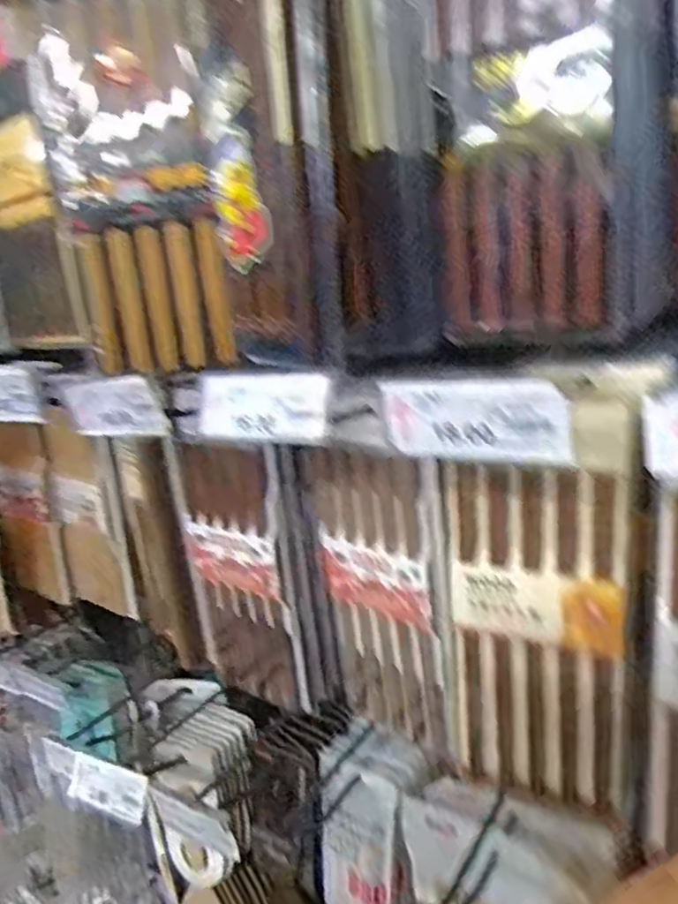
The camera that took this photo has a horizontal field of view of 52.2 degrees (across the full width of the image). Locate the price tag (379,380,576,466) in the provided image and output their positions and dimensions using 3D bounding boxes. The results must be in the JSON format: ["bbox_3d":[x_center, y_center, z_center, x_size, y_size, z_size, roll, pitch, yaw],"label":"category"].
[{"bbox_3d":[0.067,-0.014,0.348,0.093,0.042,0.006,3,29,28],"label":"price tag"}]

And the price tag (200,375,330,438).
[{"bbox_3d":[-0.046,-0.026,0.411,0.091,0.037,0.012,3,10,29],"label":"price tag"}]

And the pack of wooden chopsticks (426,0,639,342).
[{"bbox_3d":[0.116,-0.217,0.417,0.118,0.284,0.031,0,16,20],"label":"pack of wooden chopsticks"}]

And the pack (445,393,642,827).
[{"bbox_3d":[0.132,0.108,0.461,0.115,0.276,0.013,4,18,30],"label":"pack"}]

